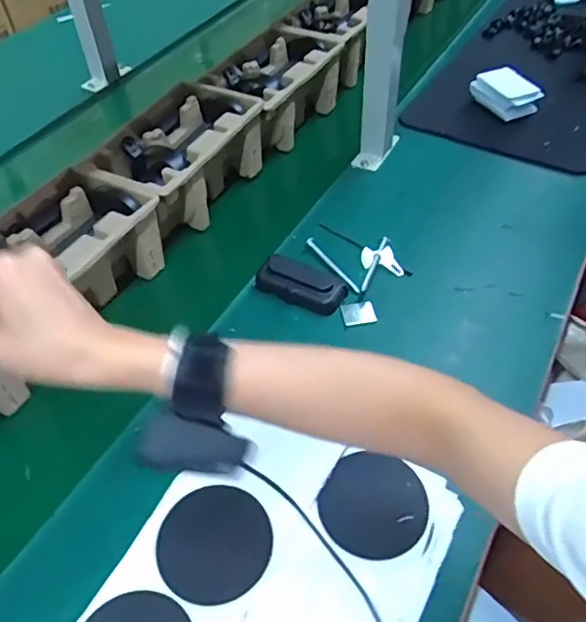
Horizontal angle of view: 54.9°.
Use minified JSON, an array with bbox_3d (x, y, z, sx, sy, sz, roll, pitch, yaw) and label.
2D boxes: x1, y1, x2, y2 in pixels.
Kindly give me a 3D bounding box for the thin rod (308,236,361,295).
[{"bbox_3d":[0.049,-0.059,0.698,0.010,0.004,0.111,-23,52,-21],"label":"thin rod"}]

